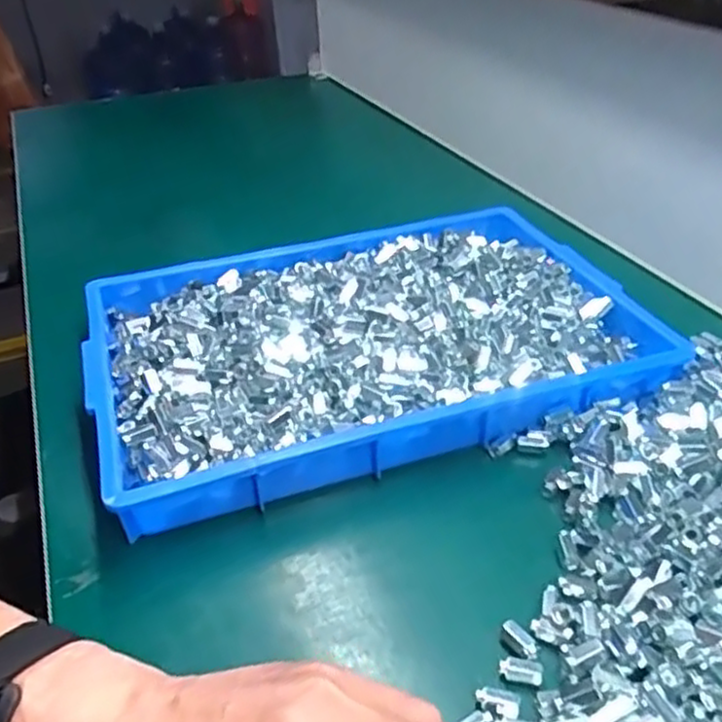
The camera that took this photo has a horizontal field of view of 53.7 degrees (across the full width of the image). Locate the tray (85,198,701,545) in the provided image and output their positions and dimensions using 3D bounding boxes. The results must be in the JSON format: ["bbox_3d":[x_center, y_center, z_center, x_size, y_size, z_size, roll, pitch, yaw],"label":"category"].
[{"bbox_3d":[0.003,-0.024,0.590,0.431,0.066,0.290,-13,37,-13],"label":"tray"}]

